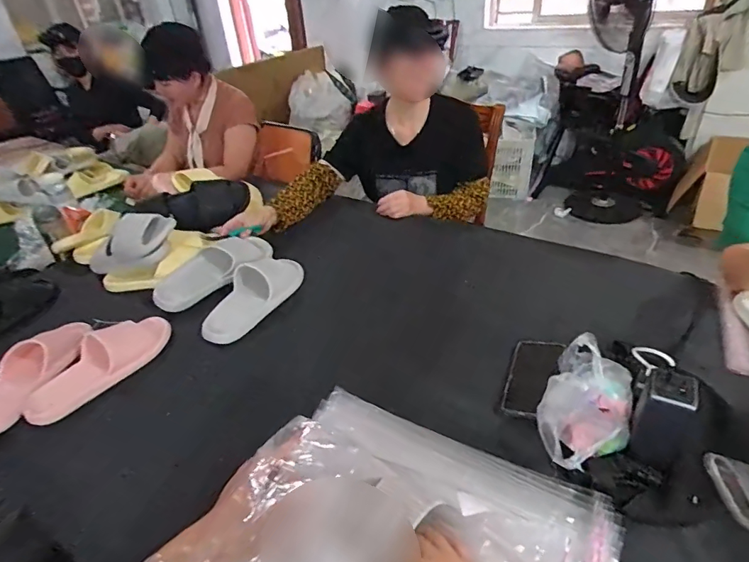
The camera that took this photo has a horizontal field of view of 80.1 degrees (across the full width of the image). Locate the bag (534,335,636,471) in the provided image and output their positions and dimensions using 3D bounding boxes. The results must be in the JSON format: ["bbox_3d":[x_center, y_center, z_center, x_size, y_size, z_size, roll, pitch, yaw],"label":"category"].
[{"bbox_3d":[0.278,0.159,0.581,0.104,0.060,0.188,18,41,30],"label":"bag"}]

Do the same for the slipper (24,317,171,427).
[{"bbox_3d":[-0.461,0.134,0.752,0.102,0.058,0.238,15,39,26],"label":"slipper"}]

